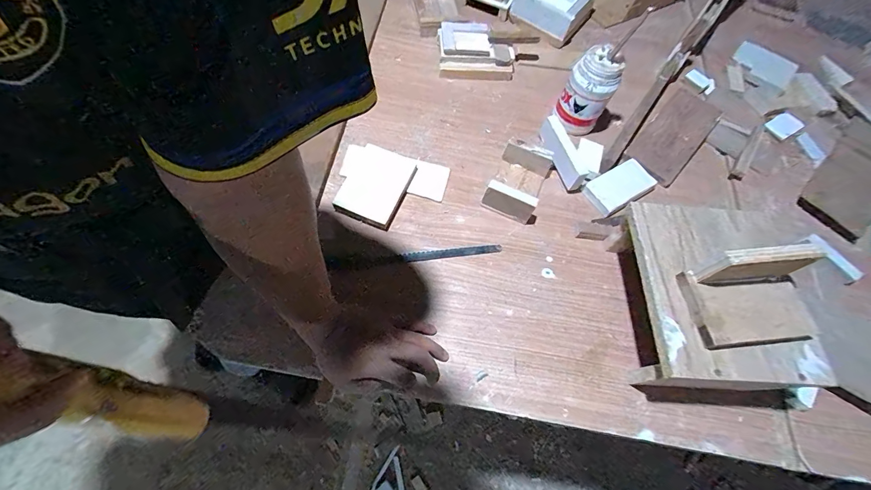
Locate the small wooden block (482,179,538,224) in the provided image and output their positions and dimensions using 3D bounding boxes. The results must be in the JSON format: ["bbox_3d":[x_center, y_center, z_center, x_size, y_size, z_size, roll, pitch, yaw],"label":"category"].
[{"bbox_3d":[0.113,-0.067,0.589,0.079,0.054,0.014,29,65,9],"label":"small wooden block"}]

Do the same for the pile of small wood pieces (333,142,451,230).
[{"bbox_3d":[-0.079,-0.090,0.604,0.172,0.020,0.132,18,64,3],"label":"pile of small wood pieces"}]

